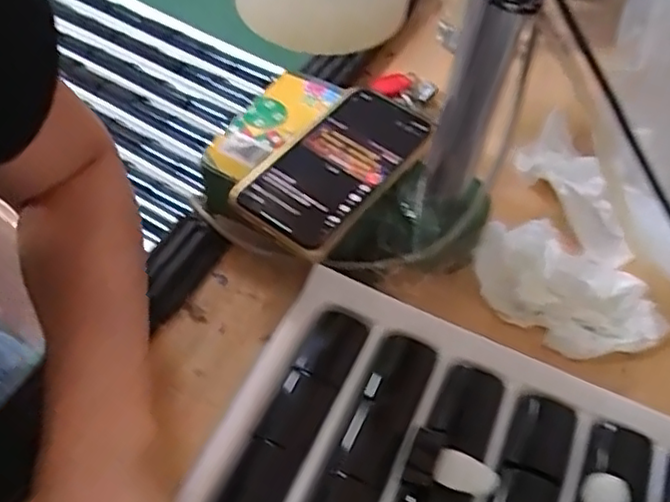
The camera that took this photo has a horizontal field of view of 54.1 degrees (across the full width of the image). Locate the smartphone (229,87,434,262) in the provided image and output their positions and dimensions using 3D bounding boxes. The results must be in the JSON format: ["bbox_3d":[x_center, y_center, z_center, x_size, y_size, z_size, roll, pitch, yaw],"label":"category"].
[{"bbox_3d":[0.000,-0.061,0.449,0.083,0.012,0.146,31,57,20],"label":"smartphone"}]

